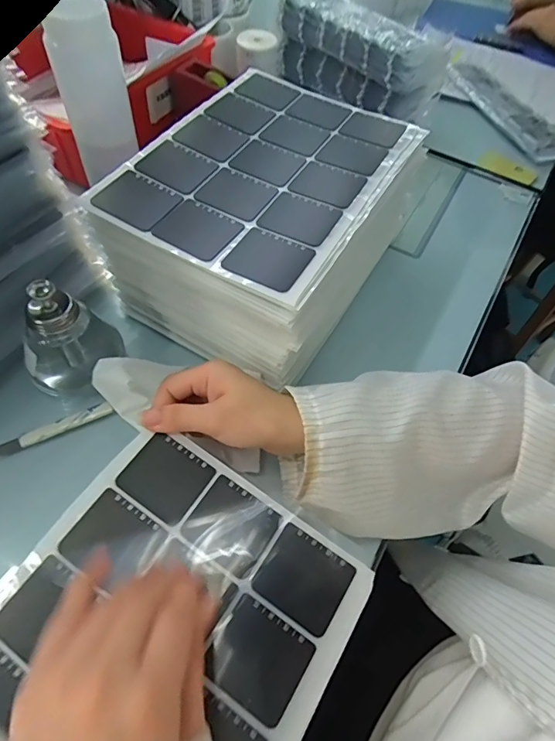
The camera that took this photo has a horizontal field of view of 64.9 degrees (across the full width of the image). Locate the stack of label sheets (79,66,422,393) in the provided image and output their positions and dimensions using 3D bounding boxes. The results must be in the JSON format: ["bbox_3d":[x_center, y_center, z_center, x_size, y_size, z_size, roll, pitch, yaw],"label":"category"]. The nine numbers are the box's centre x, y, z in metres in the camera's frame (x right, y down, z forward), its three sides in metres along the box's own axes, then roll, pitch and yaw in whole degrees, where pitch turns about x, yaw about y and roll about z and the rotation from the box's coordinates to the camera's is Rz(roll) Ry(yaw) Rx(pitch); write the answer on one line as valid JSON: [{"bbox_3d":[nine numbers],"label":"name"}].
[{"bbox_3d":[-0.008,-0.152,0.428,0.193,0.116,0.273,26,59,11],"label":"stack of label sheets"}]

